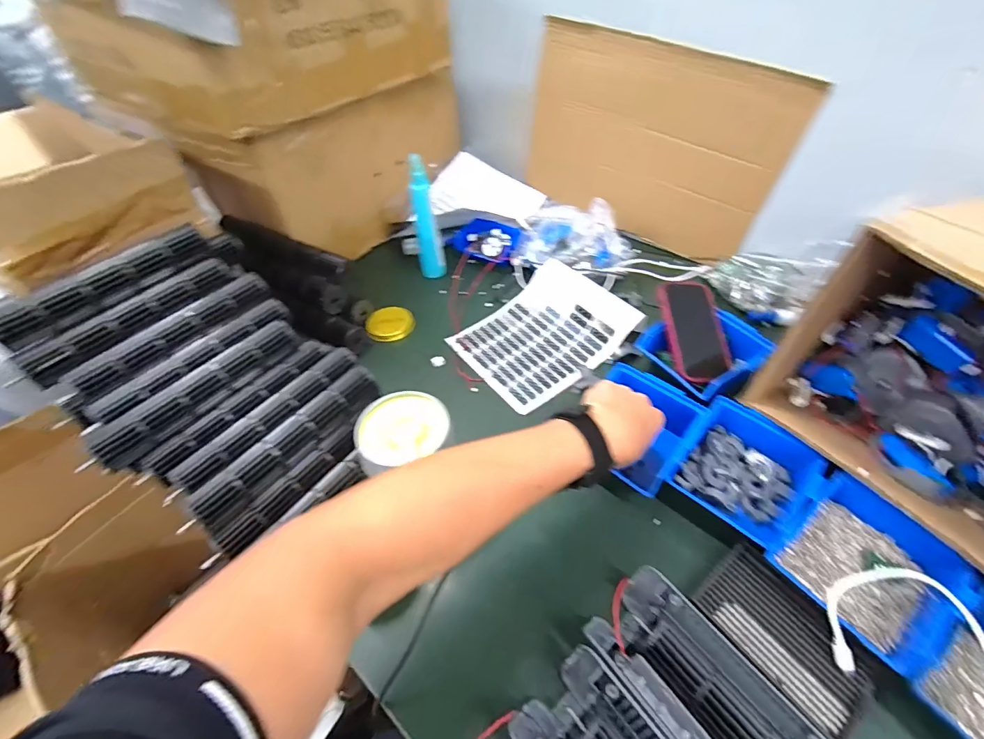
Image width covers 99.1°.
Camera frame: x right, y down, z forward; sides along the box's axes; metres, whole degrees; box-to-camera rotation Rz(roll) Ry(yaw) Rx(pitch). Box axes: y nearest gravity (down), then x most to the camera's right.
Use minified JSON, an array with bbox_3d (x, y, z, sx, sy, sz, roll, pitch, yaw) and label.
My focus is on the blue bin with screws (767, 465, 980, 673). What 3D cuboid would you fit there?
[{"bbox_3d":[0.346,0.180,0.391,0.134,0.051,0.118,-31,54,-23],"label":"blue bin with screws"}]

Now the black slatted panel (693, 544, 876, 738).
[{"bbox_3d":[0.264,0.235,0.376,0.084,0.010,0.134,-31,54,-23],"label":"black slatted panel"}]

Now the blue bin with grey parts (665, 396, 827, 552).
[{"bbox_3d":[0.276,0.109,0.461,0.139,0.051,0.121,-36,56,-27],"label":"blue bin with grey parts"}]

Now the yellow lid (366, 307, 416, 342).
[{"bbox_3d":[-0.164,-0.074,0.681,0.076,0.013,0.077,-1,48,1],"label":"yellow lid"}]

